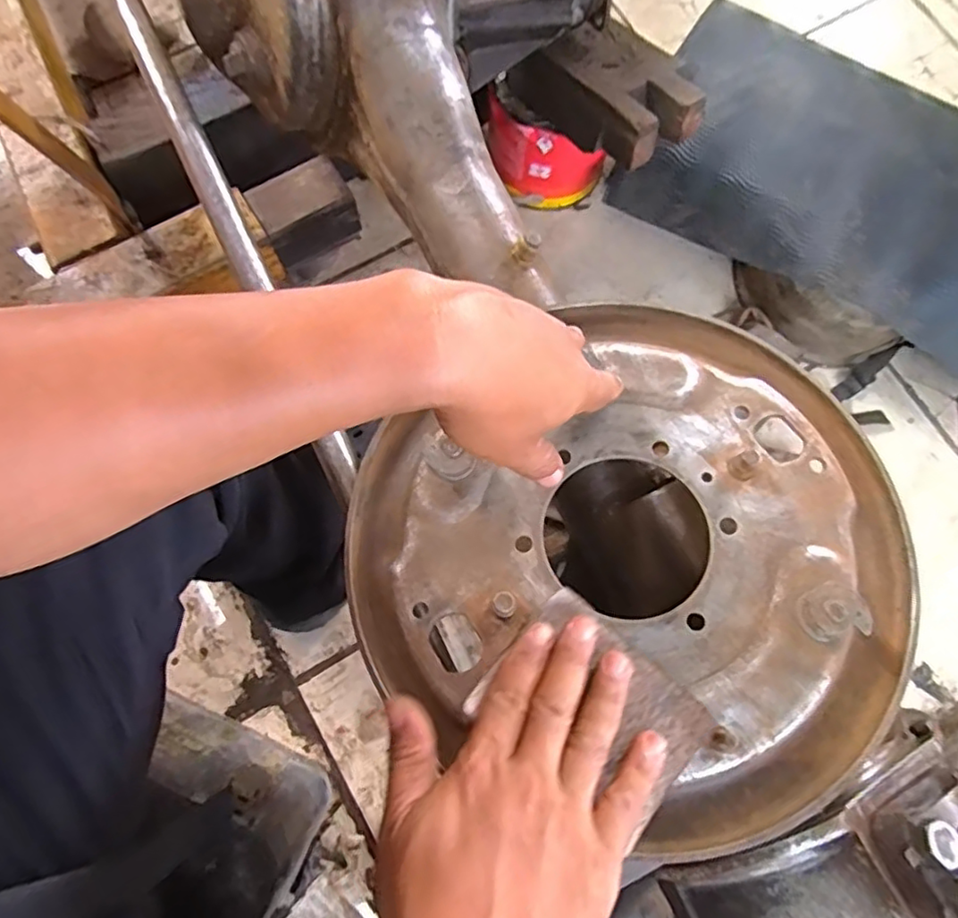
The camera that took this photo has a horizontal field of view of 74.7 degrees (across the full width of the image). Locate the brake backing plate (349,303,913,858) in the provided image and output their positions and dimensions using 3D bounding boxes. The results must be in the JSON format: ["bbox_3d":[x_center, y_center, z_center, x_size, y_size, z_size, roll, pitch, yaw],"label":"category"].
[{"bbox_3d":[0.089,0.052,0.351,0.290,0.058,0.273,0,80,0],"label":"brake backing plate"}]

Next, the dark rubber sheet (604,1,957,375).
[{"bbox_3d":[0.477,-0.297,0.703,0.589,0.054,0.314,27,78,4],"label":"dark rubber sheet"}]

